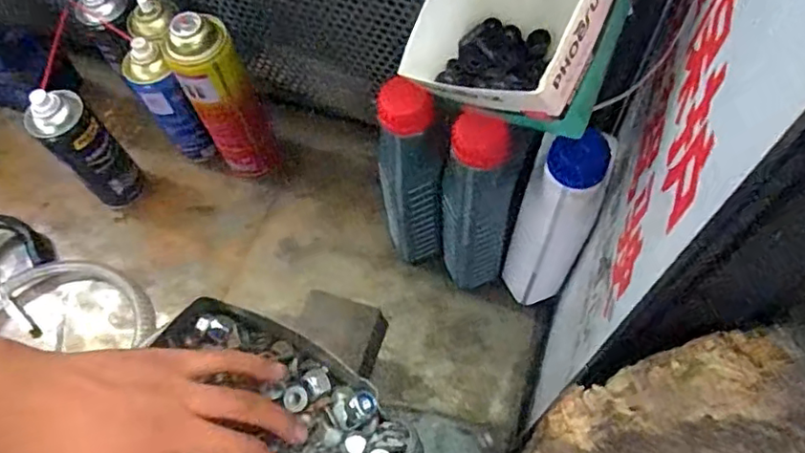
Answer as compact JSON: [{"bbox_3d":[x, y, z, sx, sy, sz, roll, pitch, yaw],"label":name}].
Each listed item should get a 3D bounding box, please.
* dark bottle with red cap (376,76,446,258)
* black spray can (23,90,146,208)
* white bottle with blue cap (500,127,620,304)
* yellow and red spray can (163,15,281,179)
[{"bbox_3d":[0.008,-0.043,0.581,0.061,0.230,0.060,-7,63,0],"label":"dark bottle with red cap"},{"bbox_3d":[-0.364,-0.084,0.703,0.052,0.182,0.061,35,70,19],"label":"black spray can"},{"bbox_3d":[0.136,0.005,0.555,0.065,0.244,0.061,25,67,15],"label":"white bottle with blue cap"},{"bbox_3d":[-0.203,-0.133,0.702,0.076,0.238,0.073,-25,64,-9],"label":"yellow and red spray can"}]

